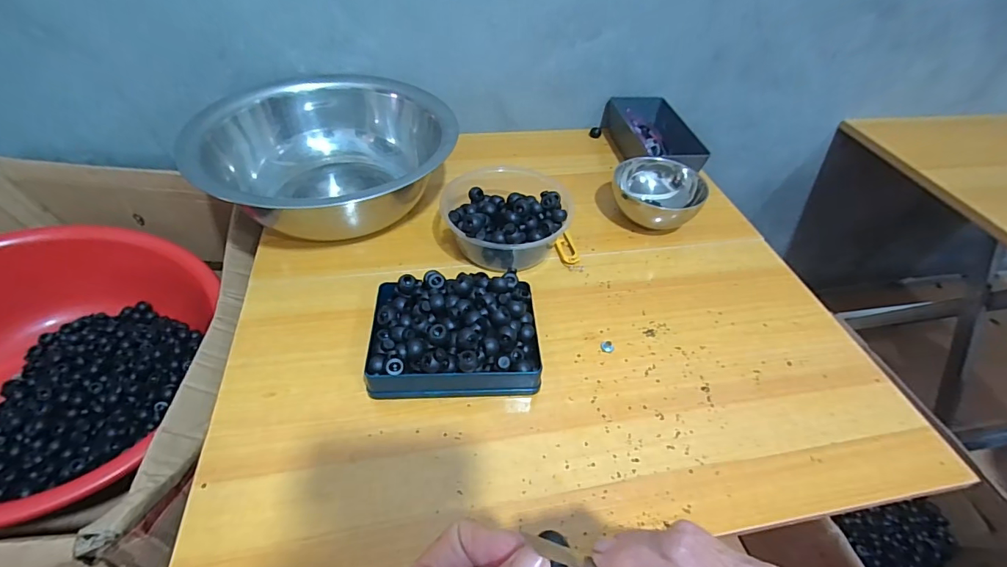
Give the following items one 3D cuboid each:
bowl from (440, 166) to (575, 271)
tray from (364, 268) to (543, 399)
[{"bbox_3d":[0.011,-0.074,0.507,0.123,0.070,0.138,6,45,2],"label":"bowl"},{"bbox_3d":[-0.043,0.041,0.402,0.145,0.057,0.116,0,45,-4],"label":"tray"}]

